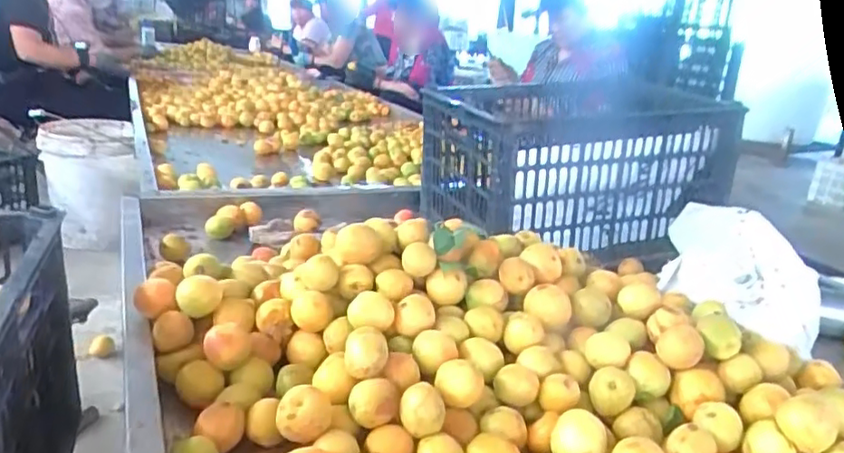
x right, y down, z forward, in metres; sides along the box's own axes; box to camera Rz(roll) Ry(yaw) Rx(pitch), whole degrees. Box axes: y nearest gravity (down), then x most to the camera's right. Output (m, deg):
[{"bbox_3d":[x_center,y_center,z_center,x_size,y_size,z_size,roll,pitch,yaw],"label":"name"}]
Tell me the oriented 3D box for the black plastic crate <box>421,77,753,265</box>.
[{"bbox_3d":[0.268,-0.124,1.183,0.476,0.252,0.375,-1,19,-19],"label":"black plastic crate"}]

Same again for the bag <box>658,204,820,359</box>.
[{"bbox_3d":[0.453,0.057,0.889,0.235,0.125,0.197,19,22,35],"label":"bag"}]

